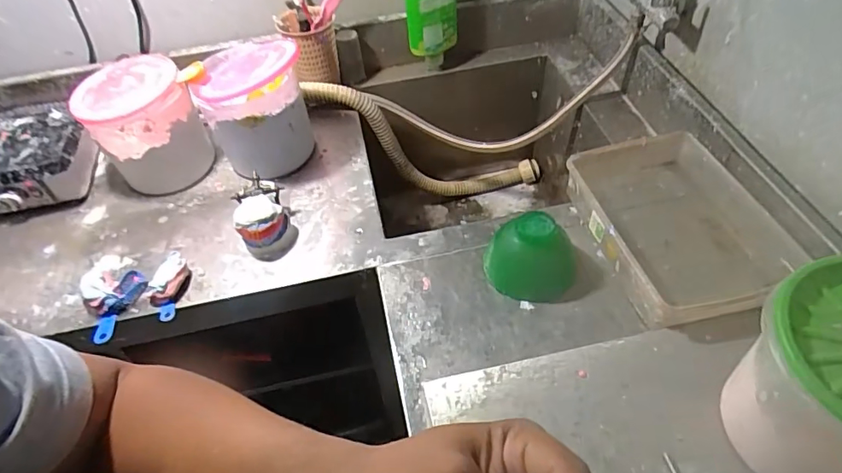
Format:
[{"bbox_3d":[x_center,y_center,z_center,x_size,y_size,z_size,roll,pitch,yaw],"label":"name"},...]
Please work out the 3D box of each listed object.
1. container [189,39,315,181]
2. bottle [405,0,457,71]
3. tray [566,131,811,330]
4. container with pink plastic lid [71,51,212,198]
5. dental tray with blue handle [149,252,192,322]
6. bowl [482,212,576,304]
[{"bbox_3d":[-0.259,-0.194,0.810,0.162,0.196,0.170,-14,50,-7],"label":"container"},{"bbox_3d":[0.019,-0.414,0.933,0.092,0.203,0.056,-2,49,3],"label":"bottle"},{"bbox_3d":[0.335,-0.020,0.677,0.199,0.053,0.291,-15,50,-8],"label":"tray"},{"bbox_3d":[-0.434,-0.170,0.809,0.151,0.167,0.147,-33,54,-21],"label":"container with pink plastic lid"},{"bbox_3d":[-0.344,0.064,0.694,0.053,0.034,0.094,-22,51,-13],"label":"dental tray with blue handle"},{"bbox_3d":[0.138,0.025,0.652,0.094,0.077,0.100,-3,49,3],"label":"bowl"}]

